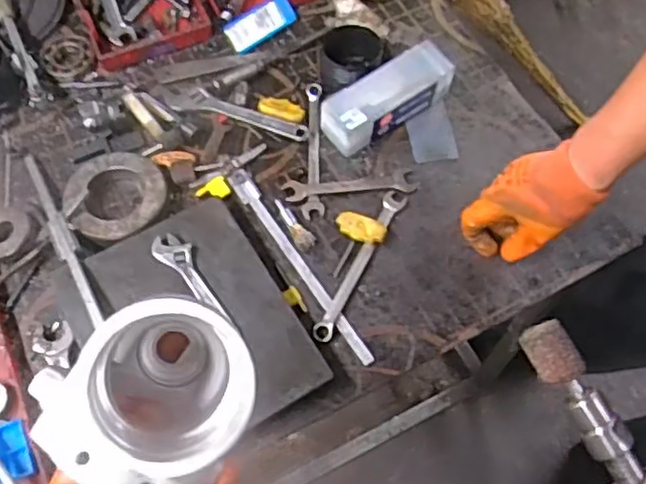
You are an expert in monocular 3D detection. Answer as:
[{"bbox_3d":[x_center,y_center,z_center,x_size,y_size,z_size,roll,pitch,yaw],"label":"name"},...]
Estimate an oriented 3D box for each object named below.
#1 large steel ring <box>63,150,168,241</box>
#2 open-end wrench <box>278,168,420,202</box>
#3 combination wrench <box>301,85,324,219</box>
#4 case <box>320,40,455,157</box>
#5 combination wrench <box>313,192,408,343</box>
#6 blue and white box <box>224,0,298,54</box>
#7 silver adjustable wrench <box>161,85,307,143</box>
[{"bbox_3d":[-0.239,-0.054,0.762,0.120,0.022,0.118,0,62,0],"label":"large steel ring"},{"bbox_3d":[0.032,-0.068,0.790,0.154,0.006,0.034,-4,62,-2],"label":"open-end wrench"},{"bbox_3d":[-0.011,-0.117,0.817,0.026,0.009,0.199,0,62,0],"label":"combination wrench"},{"bbox_3d":[0.078,-0.177,0.816,0.165,0.051,0.070,-31,66,-15],"label":"case"},{"bbox_3d":[0.042,0.024,0.733,0.025,0.008,0.197,24,65,12],"label":"combination wrench"},{"bbox_3d":[-0.080,-0.295,0.893,0.102,0.020,0.045,-39,69,-18],"label":"blue and white box"},{"bbox_3d":[-0.113,-0.165,0.832,0.198,0.012,0.035,15,63,8],"label":"silver adjustable wrench"}]

